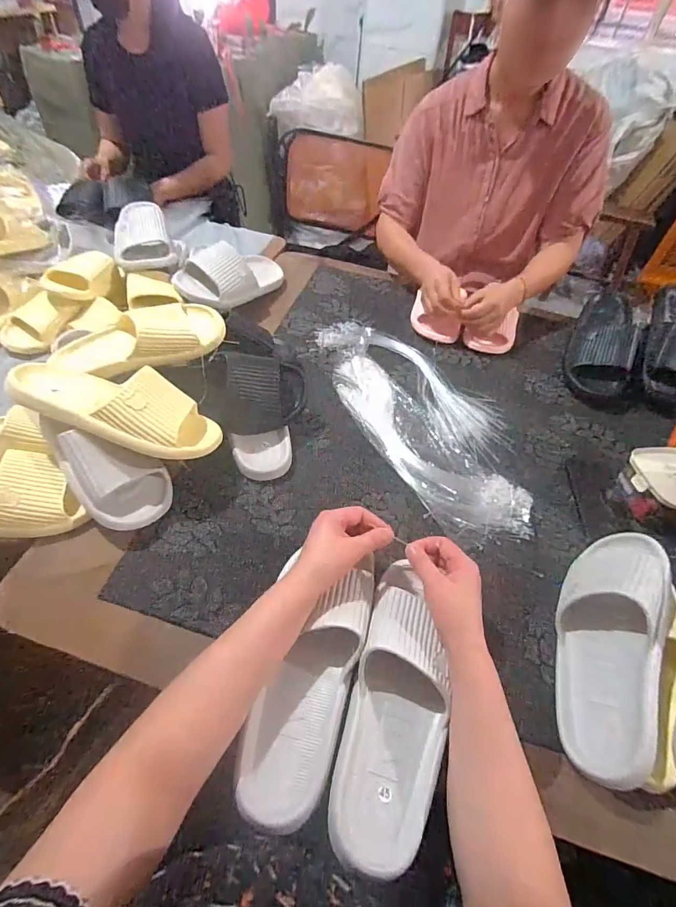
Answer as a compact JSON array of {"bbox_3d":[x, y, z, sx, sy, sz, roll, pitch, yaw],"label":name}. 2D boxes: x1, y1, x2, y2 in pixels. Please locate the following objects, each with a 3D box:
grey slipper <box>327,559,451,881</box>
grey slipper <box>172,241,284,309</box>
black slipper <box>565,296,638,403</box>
[{"bbox_3d":[0.063,0.249,0.439,0.096,0.066,0.270,12,59,4],"label":"grey slipper"},{"bbox_3d":[-0.211,-0.376,0.865,0.106,0.089,0.273,32,41,19],"label":"grey slipper"},{"bbox_3d":[0.524,-0.227,0.832,0.103,0.091,0.255,16,65,7],"label":"black slipper"}]

